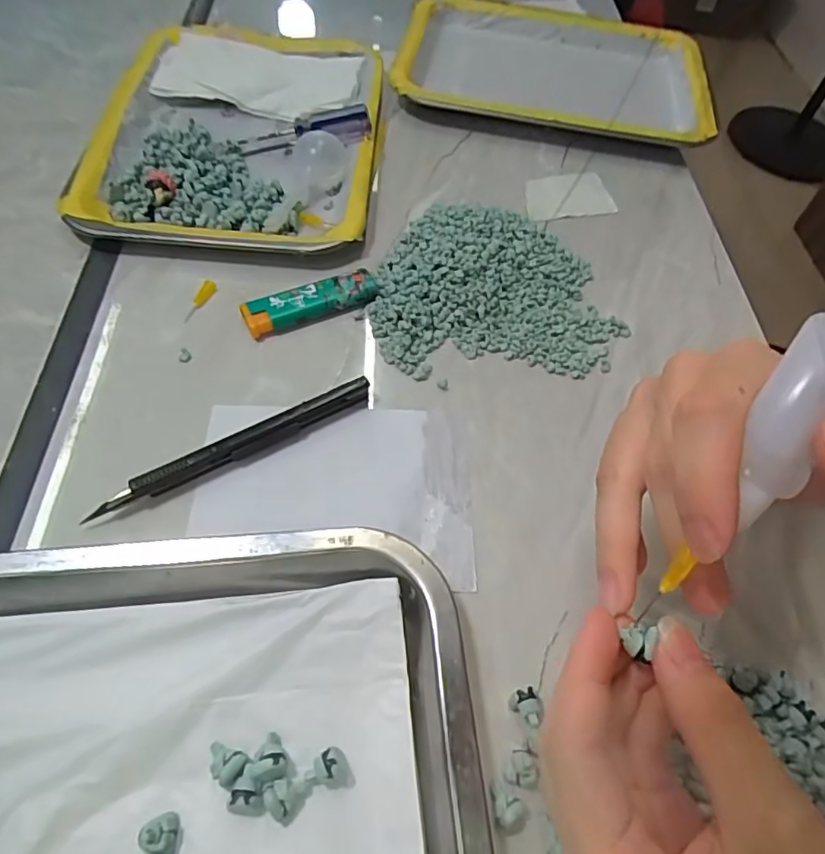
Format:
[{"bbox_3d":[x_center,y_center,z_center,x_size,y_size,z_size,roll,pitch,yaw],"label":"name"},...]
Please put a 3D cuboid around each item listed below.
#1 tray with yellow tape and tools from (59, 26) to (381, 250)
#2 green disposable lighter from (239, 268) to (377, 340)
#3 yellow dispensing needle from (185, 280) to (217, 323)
[{"bbox_3d":[-0.118,-0.220,0.410,0.184,0.025,0.252,2,56,-4],"label":"tray with yellow tape and tools"},{"bbox_3d":[-0.061,-0.074,0.340,0.079,0.013,0.024,-23,61,-19],"label":"green disposable lighter"},{"bbox_3d":[-0.127,-0.076,0.342,0.008,0.006,0.031,18,56,7],"label":"yellow dispensing needle"}]

